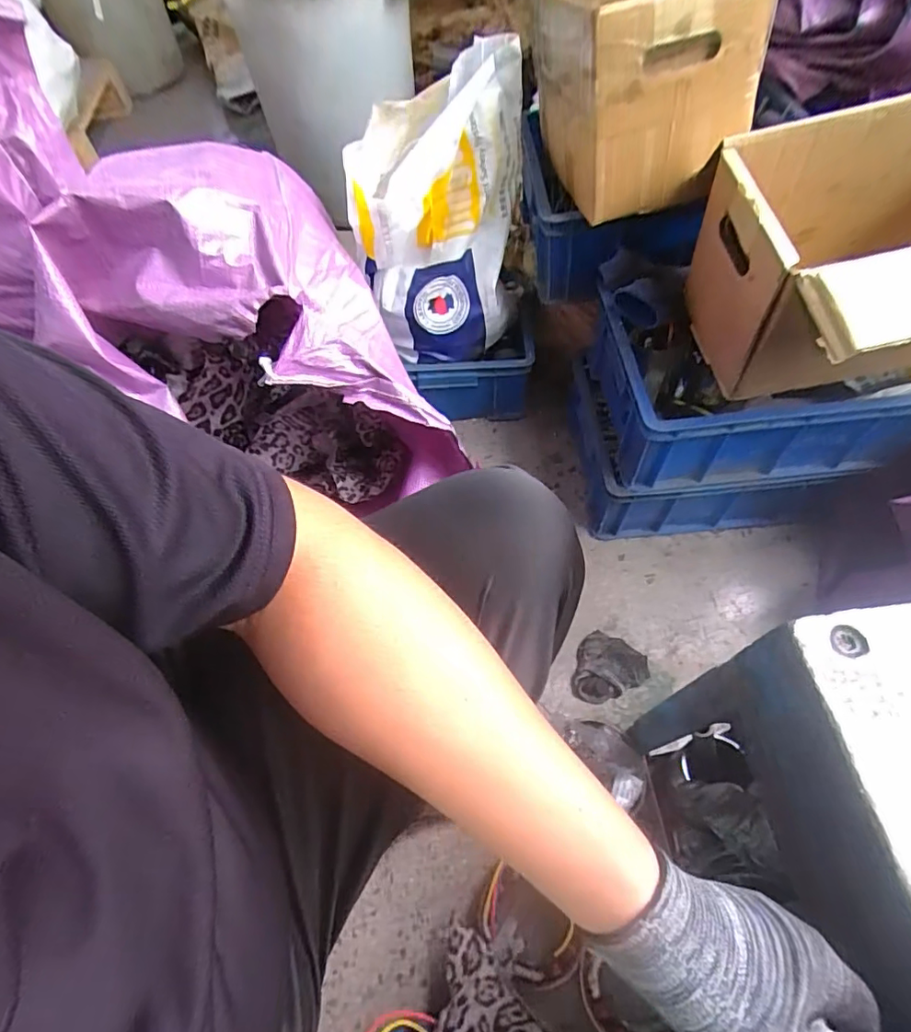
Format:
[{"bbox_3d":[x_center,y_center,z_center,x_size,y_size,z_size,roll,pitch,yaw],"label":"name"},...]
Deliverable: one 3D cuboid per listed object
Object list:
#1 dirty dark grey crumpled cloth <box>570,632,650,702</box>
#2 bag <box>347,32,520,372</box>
[{"bbox_3d":[0.221,0.219,0.754,0.096,0.029,0.097,13,62,11],"label":"dirty dark grey crumpled cloth"},{"bbox_3d":[-0.022,-0.420,0.791,0.225,0.336,0.209,1,60,4],"label":"bag"}]

